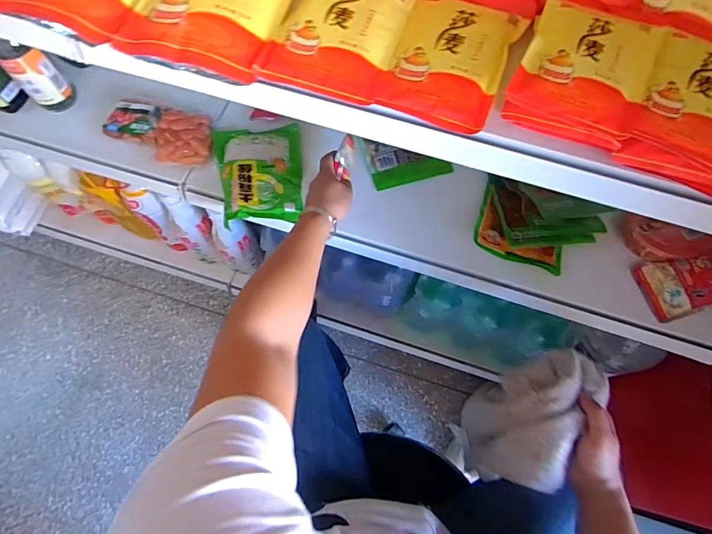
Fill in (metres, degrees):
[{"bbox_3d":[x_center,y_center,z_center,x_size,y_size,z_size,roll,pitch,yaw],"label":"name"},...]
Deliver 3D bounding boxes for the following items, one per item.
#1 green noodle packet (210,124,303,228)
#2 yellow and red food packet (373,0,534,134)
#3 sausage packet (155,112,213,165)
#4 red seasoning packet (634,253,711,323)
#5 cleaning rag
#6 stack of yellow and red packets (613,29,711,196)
[{"bbox_3d":[-0.160,-0.159,0.685,0.141,0.031,0.191,-7,70,-4],"label":"green noodle packet"},{"bbox_3d":[0.092,-0.204,0.397,0.105,0.012,0.156,22,71,7],"label":"yellow and red food packet"},{"bbox_3d":[-0.290,-0.217,0.699,0.086,0.033,0.093,-2,70,-2],"label":"sausage packet"},{"bbox_3d":[0.514,0.027,0.643,0.139,0.026,0.088,-12,71,-5],"label":"red seasoning packet"},{"bbox_3d":[0.229,0.209,0.584,0.099,0.195,0.179,35,73,11],"label":"cleaning rag"},{"bbox_3d":[0.299,-0.135,0.361,0.108,0.029,0.139,27,72,8],"label":"stack of yellow and red packets"}]

